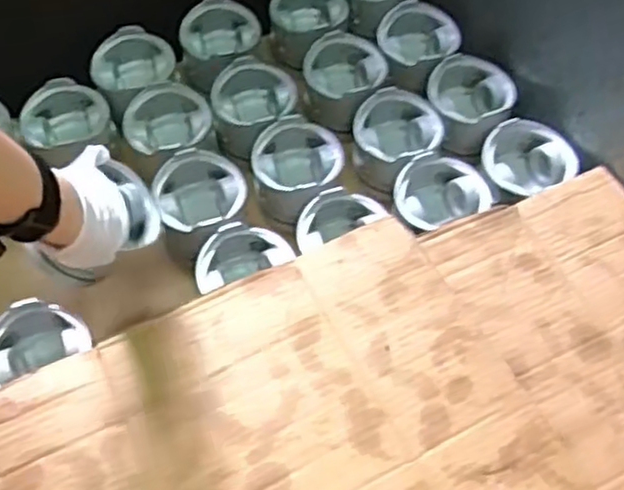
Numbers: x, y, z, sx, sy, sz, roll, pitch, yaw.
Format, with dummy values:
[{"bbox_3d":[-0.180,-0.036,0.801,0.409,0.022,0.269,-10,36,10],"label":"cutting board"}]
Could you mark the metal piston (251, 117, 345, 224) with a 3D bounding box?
[{"bbox_3d":[-0.023,-0.092,0.850,0.101,0.062,0.098,0,58,-1],"label":"metal piston"}]

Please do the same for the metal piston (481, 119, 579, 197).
[{"bbox_3d":[0.242,-0.089,0.839,0.092,0.072,0.091,0,58,-1],"label":"metal piston"}]

